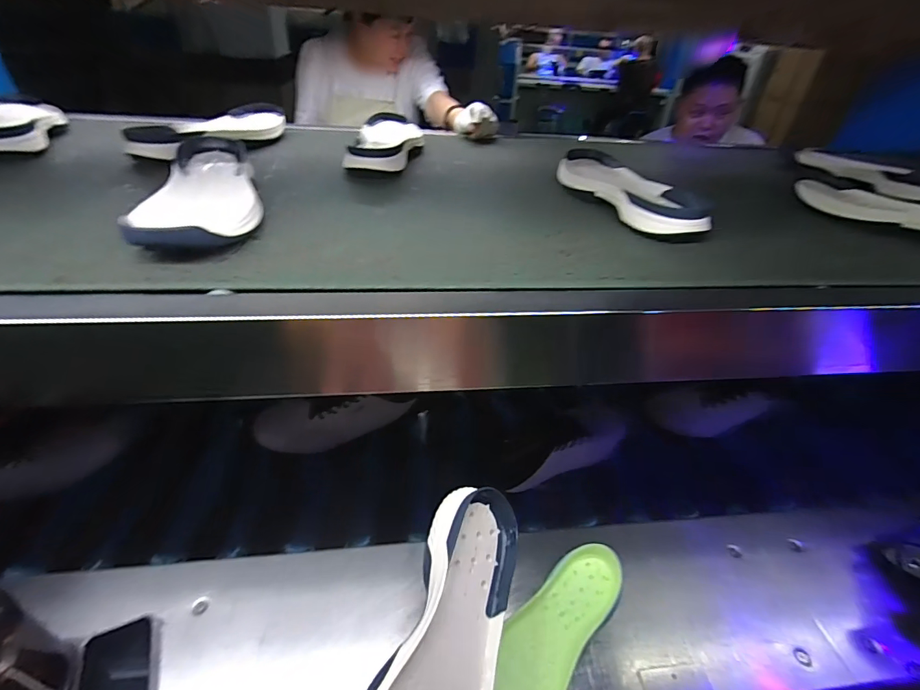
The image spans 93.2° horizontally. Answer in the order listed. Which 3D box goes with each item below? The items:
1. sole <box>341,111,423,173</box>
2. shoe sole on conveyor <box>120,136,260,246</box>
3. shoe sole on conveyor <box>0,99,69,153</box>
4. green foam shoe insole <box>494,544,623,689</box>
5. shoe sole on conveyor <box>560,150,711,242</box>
[{"bbox_3d":[-0.138,-0.399,0.851,0.117,0.037,0.317,1,38,-3],"label":"sole"},{"bbox_3d":[-0.329,-0.199,0.559,0.129,0.045,0.354,-12,40,-18],"label":"shoe sole on conveyor"},{"bbox_3d":[-0.790,-0.399,0.776,0.126,0.038,0.317,-22,45,-29],"label":"shoe sole on conveyor"},{"bbox_3d":[0.114,0.372,0.551,0.092,0.055,0.265,29,45,29],"label":"green foam shoe insole"},{"bbox_3d":[0.257,-0.253,0.699,0.116,0.046,0.343,-6,39,-12],"label":"shoe sole on conveyor"}]

